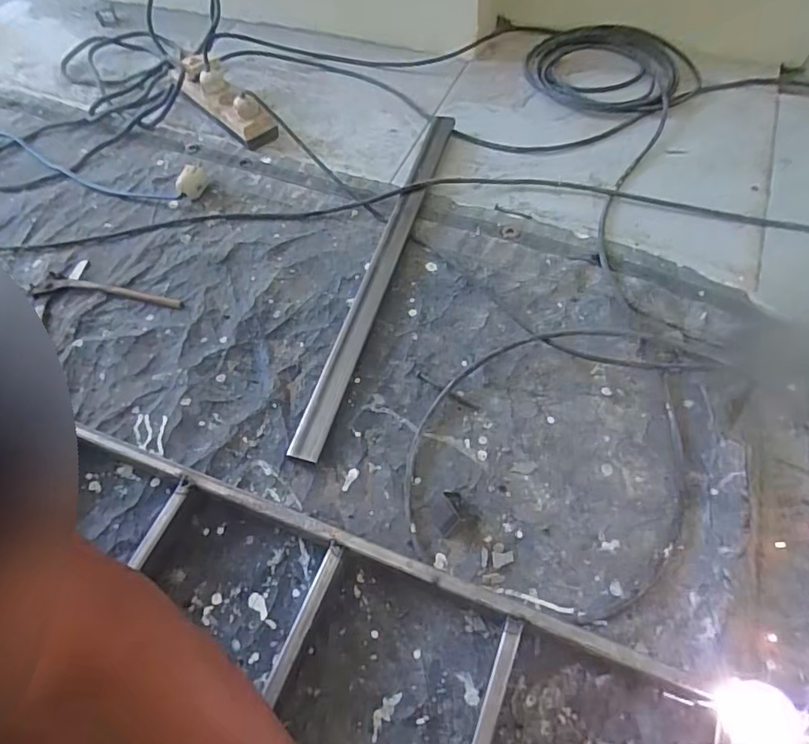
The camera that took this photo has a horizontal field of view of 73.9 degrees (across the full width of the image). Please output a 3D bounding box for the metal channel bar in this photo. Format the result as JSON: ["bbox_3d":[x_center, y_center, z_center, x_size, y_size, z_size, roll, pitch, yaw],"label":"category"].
[{"bbox_3d":[-0.024,-0.150,0.697,0.033,0.026,0.587,13,59,12],"label":"metal channel bar"}]

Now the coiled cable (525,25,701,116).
[{"bbox_3d":[0.343,-0.503,0.891,0.265,0.031,0.221,7,58,8],"label":"coiled cable"}]

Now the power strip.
[{"bbox_3d":[-0.302,-0.451,0.886,0.063,0.065,0.256,-38,63,-19],"label":"power strip"}]

